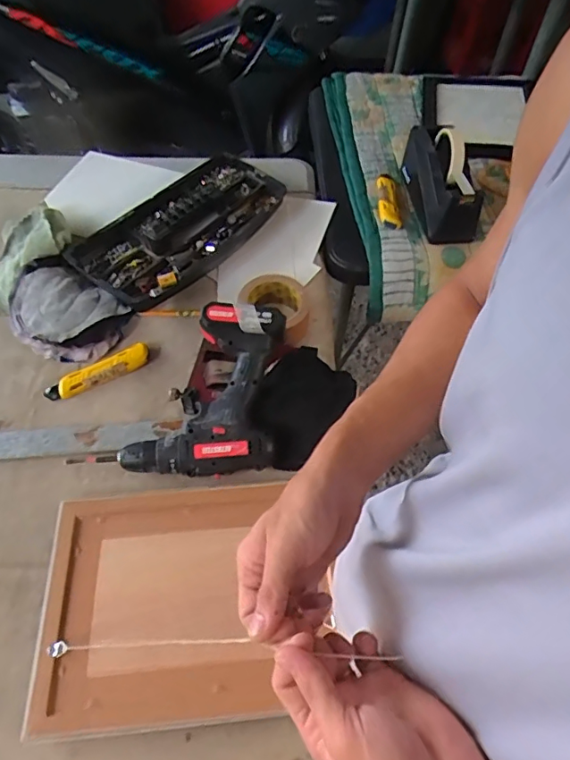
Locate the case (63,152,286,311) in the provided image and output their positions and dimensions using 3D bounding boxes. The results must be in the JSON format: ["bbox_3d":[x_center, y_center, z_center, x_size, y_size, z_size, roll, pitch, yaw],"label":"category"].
[{"bbox_3d":[-0.159,-0.262,0.844,0.175,0.060,0.362,37,63,21],"label":"case"}]

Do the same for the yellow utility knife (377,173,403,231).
[{"bbox_3d":[0.179,-0.317,0.895,0.035,0.016,0.153,1,56,-1],"label":"yellow utility knife"}]

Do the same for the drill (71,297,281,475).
[{"bbox_3d":[-0.125,0.005,0.636,0.235,0.102,0.198,4,56,1],"label":"drill"}]

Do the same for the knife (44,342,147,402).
[{"bbox_3d":[-0.259,-0.010,0.714,0.145,0.019,0.034,-26,61,-18],"label":"knife"}]

